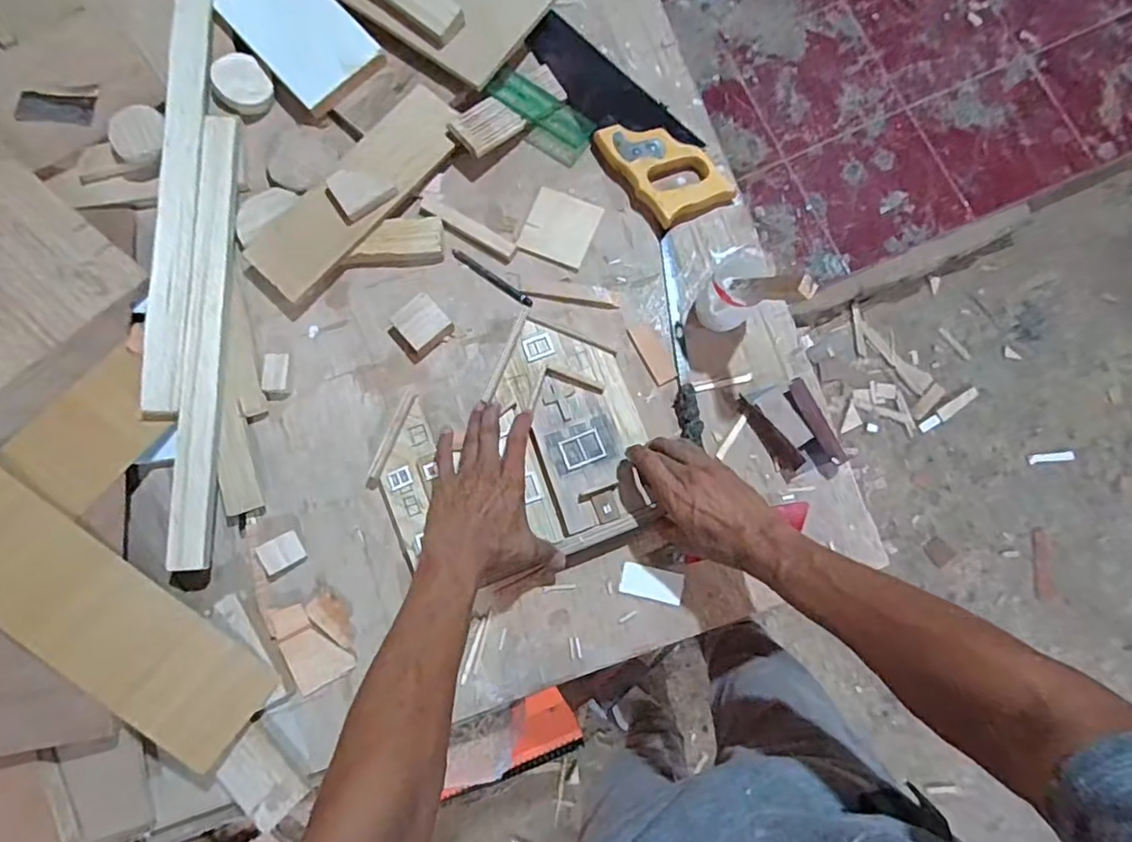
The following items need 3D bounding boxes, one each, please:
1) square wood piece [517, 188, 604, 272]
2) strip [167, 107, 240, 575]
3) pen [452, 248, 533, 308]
[{"bbox_3d":[-0.007,-0.218,0.676,0.076,0.008,0.077,22,81,5],"label":"square wood piece"},{"bbox_3d":[-0.377,-0.097,0.623,0.032,0.023,0.483,-2,80,1],"label":"strip"},{"bbox_3d":[-0.083,-0.162,0.673,0.107,0.007,0.012,34,82,7],"label":"pen"}]

